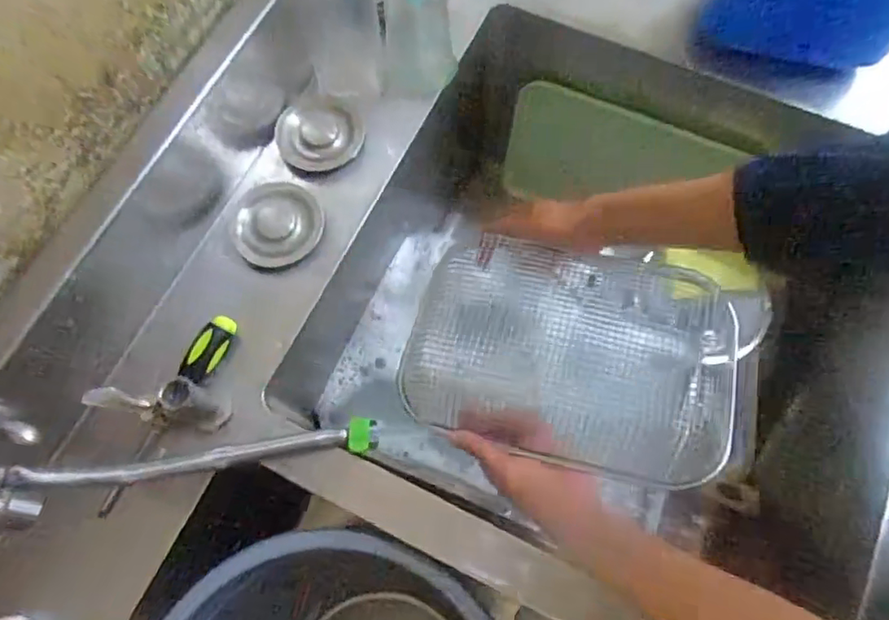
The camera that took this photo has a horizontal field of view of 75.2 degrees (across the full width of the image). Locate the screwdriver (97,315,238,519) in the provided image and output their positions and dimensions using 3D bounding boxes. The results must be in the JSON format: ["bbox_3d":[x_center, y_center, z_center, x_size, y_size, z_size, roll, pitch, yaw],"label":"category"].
[{"bbox_3d":[-0.231,0.084,0.482,0.024,0.023,0.180,27,74,11],"label":"screwdriver"}]

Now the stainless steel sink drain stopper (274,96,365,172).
[{"bbox_3d":[-0.123,-0.175,0.573,0.084,0.016,0.074,-23,99,-23],"label":"stainless steel sink drain stopper"}]

